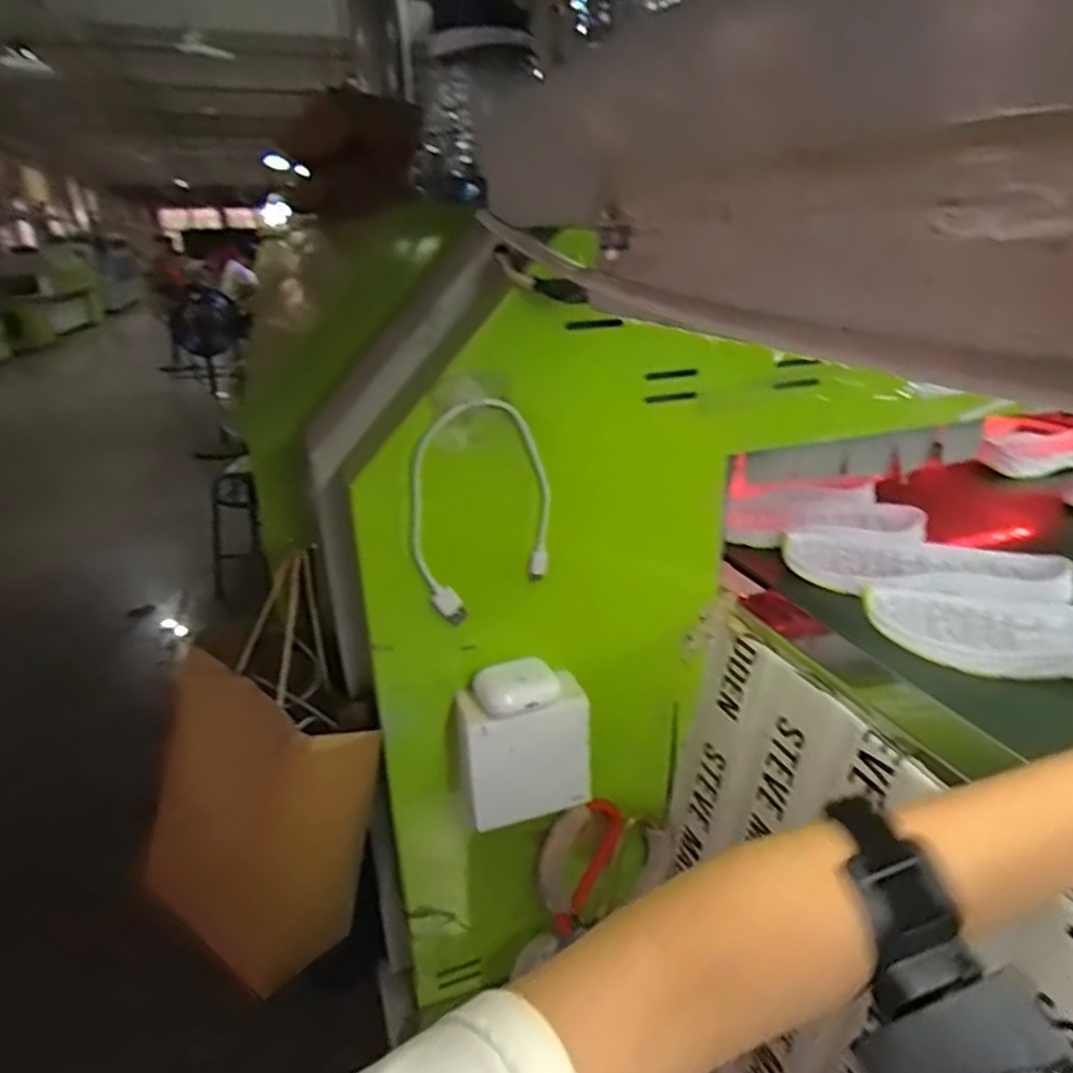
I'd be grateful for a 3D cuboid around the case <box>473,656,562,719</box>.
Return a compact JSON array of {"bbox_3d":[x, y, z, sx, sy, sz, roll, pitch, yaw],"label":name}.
[{"bbox_3d":[-0.013,0.098,0.470,0.050,0.023,0.033,-13,26,-29],"label":"case"}]

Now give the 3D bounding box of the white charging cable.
[{"bbox_3d":[-0.032,-0.015,0.442,0.091,0.137,0.014,-10,25,-22],"label":"white charging cable"}]

